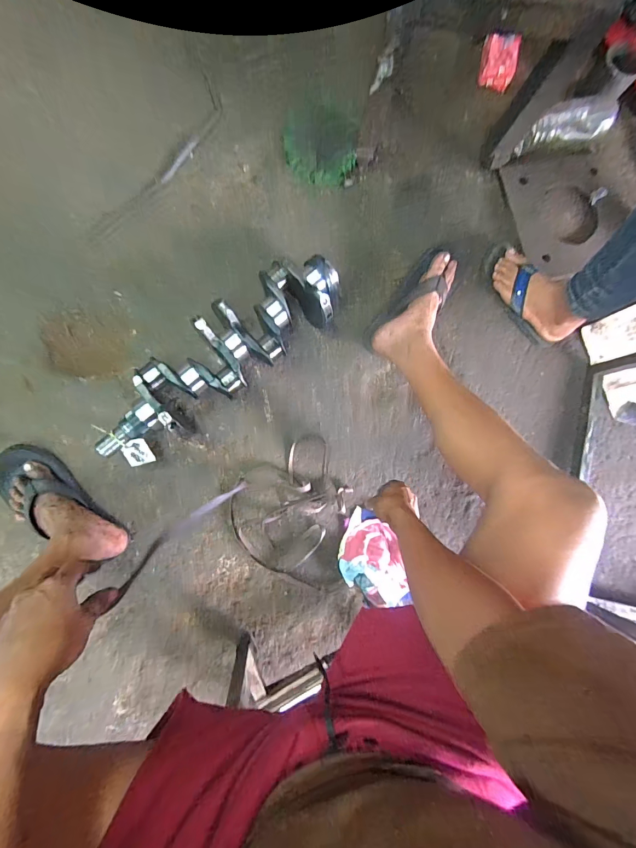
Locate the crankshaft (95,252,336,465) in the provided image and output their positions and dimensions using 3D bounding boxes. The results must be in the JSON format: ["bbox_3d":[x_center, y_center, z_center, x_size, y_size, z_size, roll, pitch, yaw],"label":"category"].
[{"bbox_3d":[-0.182,-0.126,0.680,0.541,0.136,0.154,-43,91,-8],"label":"crankshaft"}]

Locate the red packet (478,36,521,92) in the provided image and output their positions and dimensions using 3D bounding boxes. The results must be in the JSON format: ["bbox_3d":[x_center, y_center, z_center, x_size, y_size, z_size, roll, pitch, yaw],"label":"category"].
[{"bbox_3d":[0.444,-0.885,0.857,0.088,0.017,0.096,-1,126,0],"label":"red packet"}]

